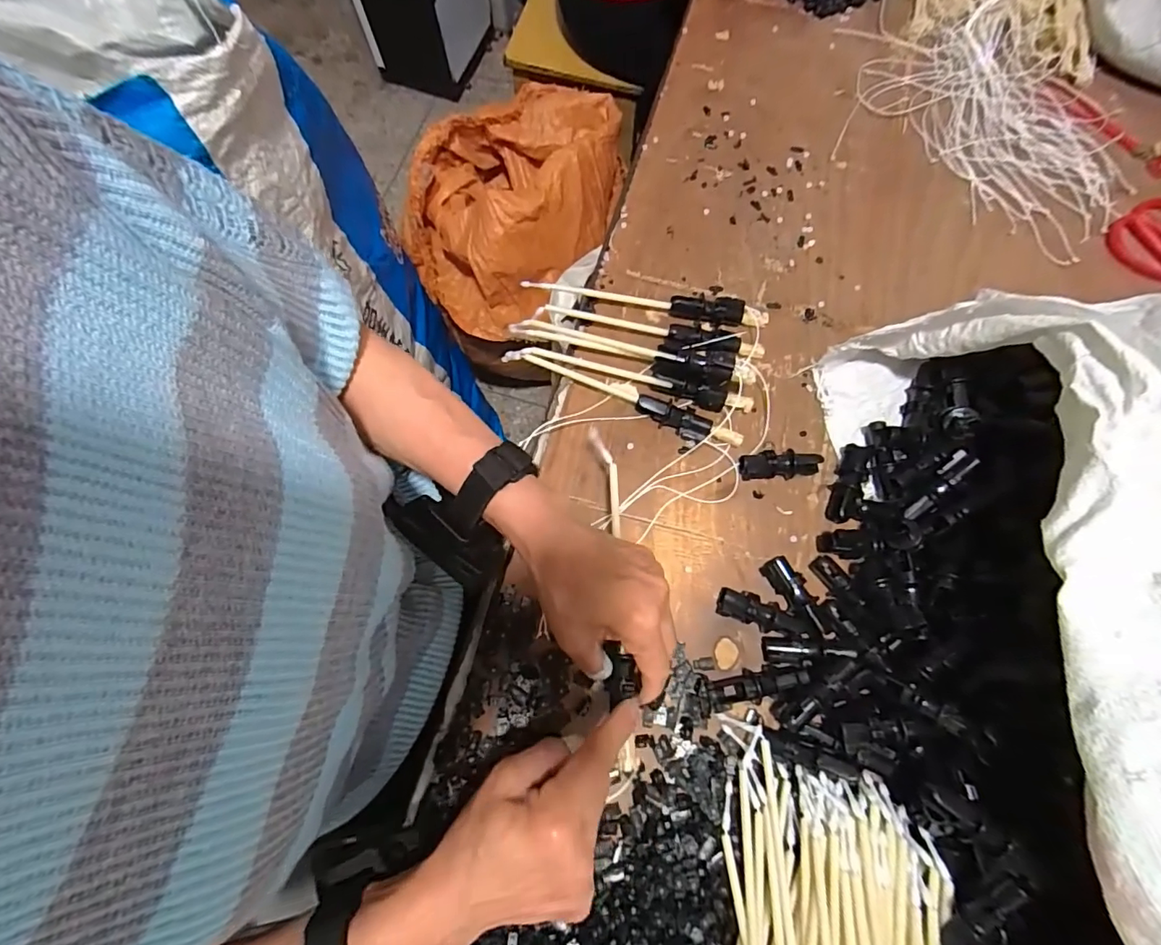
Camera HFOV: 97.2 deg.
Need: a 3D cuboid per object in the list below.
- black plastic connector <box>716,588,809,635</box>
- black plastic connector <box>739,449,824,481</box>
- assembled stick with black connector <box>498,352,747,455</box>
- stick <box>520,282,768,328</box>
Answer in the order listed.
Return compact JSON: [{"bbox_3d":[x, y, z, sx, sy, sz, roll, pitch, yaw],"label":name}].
[{"bbox_3d":[0.143,0.111,0.404,0.070,0.022,0.023,20,75,6],"label":"black plastic connector"},{"bbox_3d":[0.172,-0.006,0.439,0.067,0.021,0.022,-7,74,-1],"label":"black plastic connector"},{"bbox_3d":[0.035,-0.069,0.450,0.219,0.026,0.032,27,76,8],"label":"assembled stick with black connector"},{"bbox_3d":[0.061,-0.160,0.476,0.223,0.020,0.018,9,74,3],"label":"stick"}]

